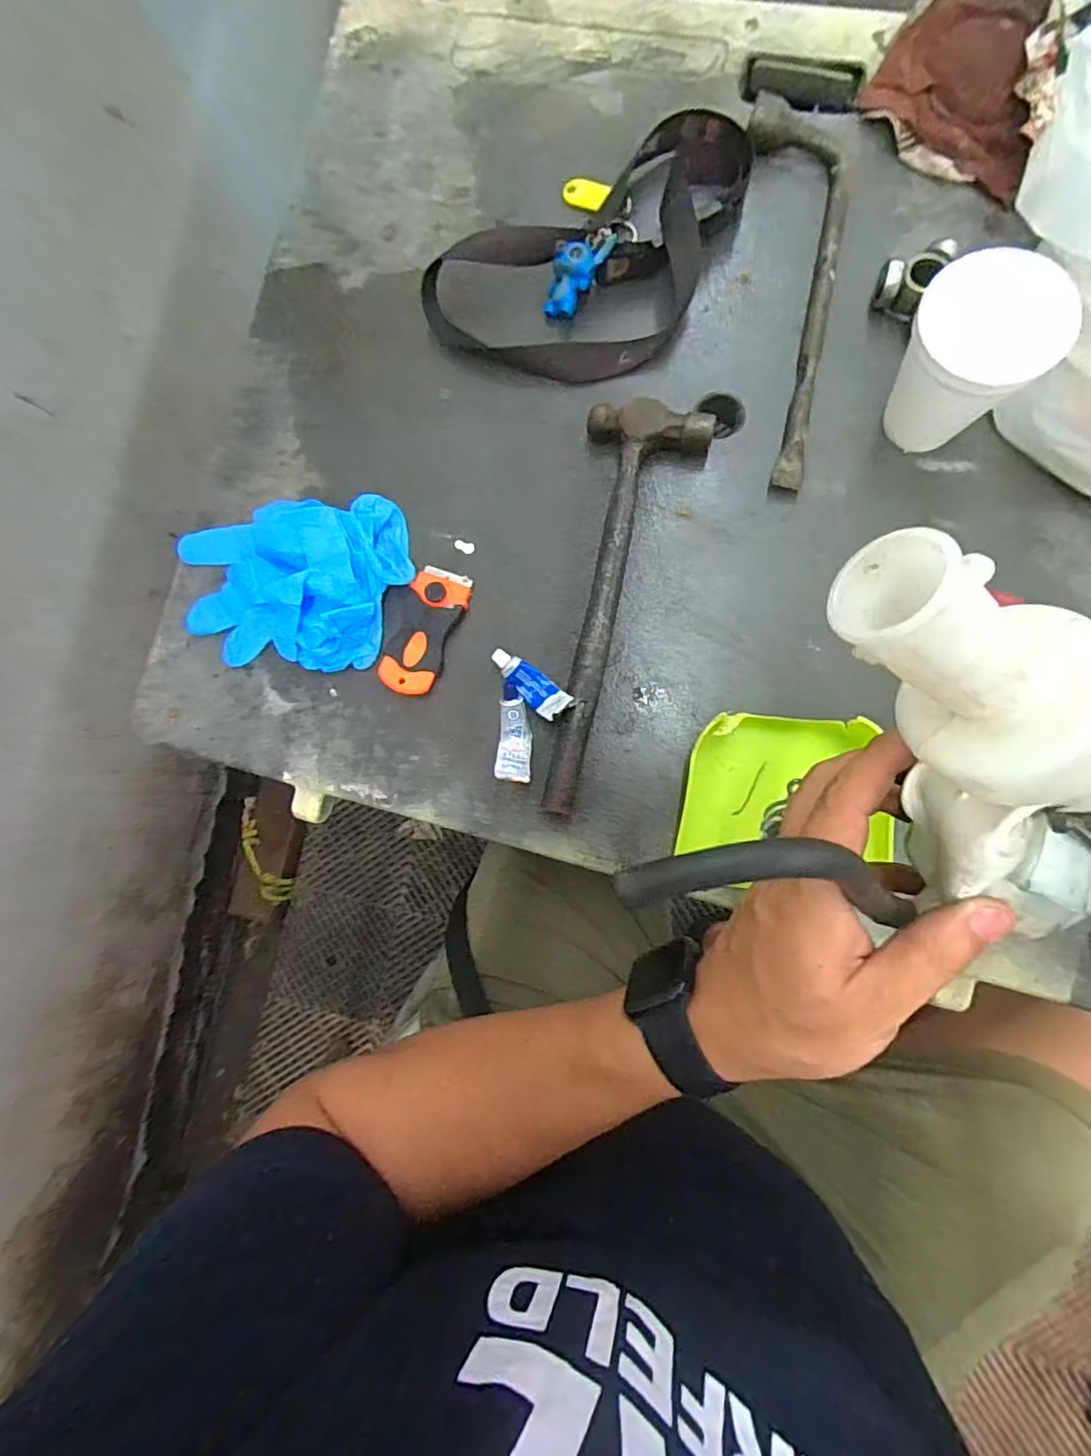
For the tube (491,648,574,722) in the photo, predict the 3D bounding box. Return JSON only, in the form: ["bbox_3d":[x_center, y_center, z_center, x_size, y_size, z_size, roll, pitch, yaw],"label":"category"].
[{"bbox_3d":[-0.009,-0.030,0.417,0.022,0.025,0.069,-48,64,0],"label":"tube"}]

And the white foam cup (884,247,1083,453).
[{"bbox_3d":[0.251,-0.220,0.375,0.076,0.099,0.080,0,85,5],"label":"white foam cup"}]

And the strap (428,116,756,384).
[{"bbox_3d":[0.043,-0.345,0.445,0.260,0.029,0.154,-29,83,2],"label":"strap"}]

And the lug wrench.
[{"bbox_3d":[0.189,-0.309,0.429,0.068,0.023,0.287,-2,85,5],"label":"lug wrench"}]

